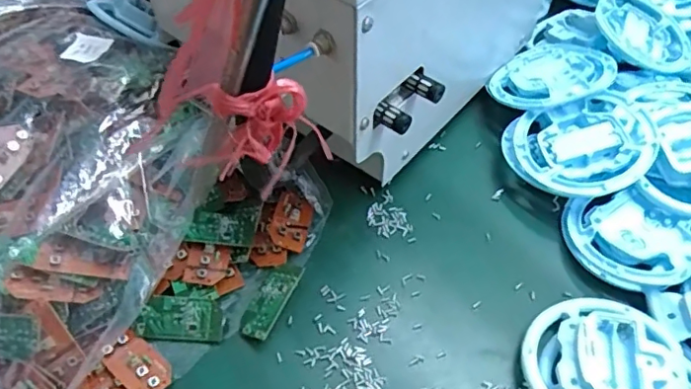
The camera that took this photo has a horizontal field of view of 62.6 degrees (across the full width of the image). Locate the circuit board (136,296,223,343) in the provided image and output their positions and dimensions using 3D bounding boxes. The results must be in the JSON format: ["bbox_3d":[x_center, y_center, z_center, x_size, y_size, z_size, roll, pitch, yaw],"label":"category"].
[{"bbox_3d":[-0.116,0.088,0.403,0.057,0.004,0.027,5,78,-2],"label":"circuit board"}]

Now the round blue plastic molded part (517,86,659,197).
[{"bbox_3d":[0.198,-0.035,0.467,0.106,0.029,0.087,-17,55,8],"label":"round blue plastic molded part"}]

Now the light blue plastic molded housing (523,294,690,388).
[{"bbox_3d":[0.169,0.110,0.366,0.096,0.036,0.093,30,59,22],"label":"light blue plastic molded housing"}]

